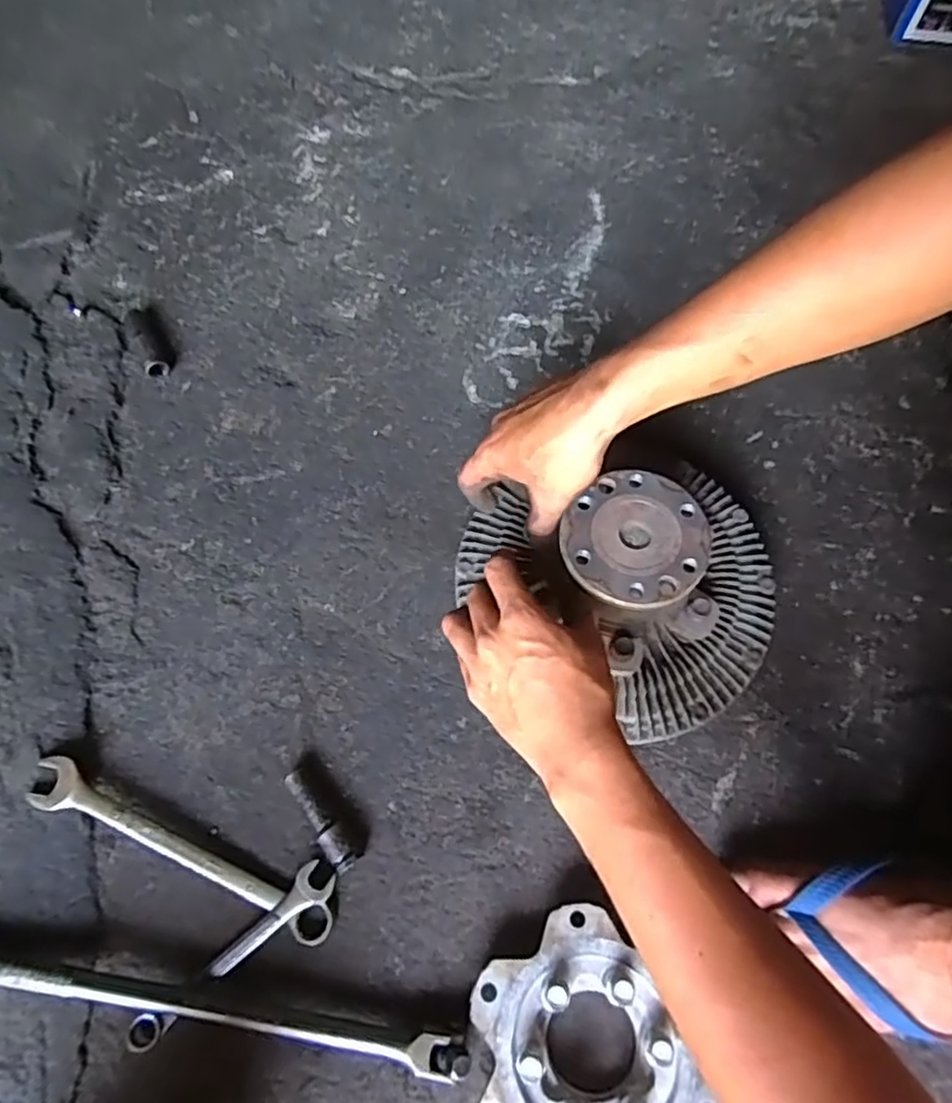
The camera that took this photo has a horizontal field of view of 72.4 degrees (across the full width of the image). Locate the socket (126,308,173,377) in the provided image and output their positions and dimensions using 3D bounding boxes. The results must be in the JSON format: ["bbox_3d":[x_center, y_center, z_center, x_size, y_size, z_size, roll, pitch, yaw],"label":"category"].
[{"bbox_3d":[-0.328,-0.213,0.649,0.028,0.023,0.088,-28,71,-9],"label":"socket"}]

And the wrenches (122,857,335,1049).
[{"bbox_3d":[-0.167,0.281,0.451,0.163,0.011,0.027,-40,73,-13],"label":"wrenches"}]

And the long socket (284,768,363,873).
[{"bbox_3d":[-0.115,0.199,0.482,0.019,0.020,0.080,-39,73,-13],"label":"long socket"}]

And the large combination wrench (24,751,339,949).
[{"bbox_3d":[-0.219,0.218,0.480,0.251,0.018,0.033,22,71,9],"label":"large combination wrench"}]

